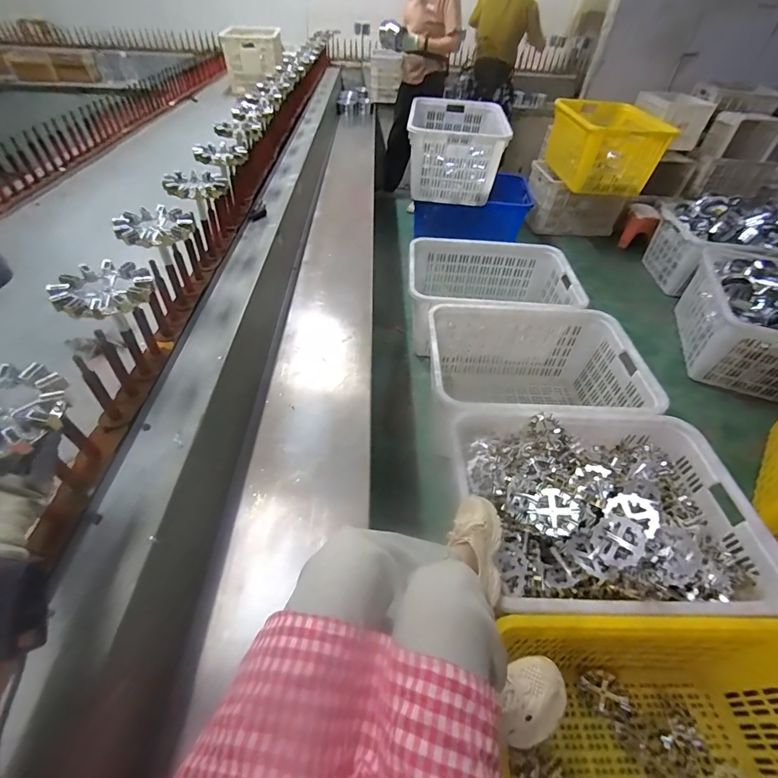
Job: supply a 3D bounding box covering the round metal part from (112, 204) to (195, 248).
[{"bbox_3d":[-0.437,-0.305,0.710,0.132,0.033,0.135,1,48,-1],"label":"round metal part"}]

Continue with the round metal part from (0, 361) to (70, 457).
[{"bbox_3d":[-0.407,0.019,0.401,0.125,0.026,0.105,15,49,12],"label":"round metal part"}]

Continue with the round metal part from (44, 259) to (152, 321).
[{"bbox_3d":[-0.425,-0.150,0.568,0.126,0.034,0.126,1,48,-1],"label":"round metal part"}]

